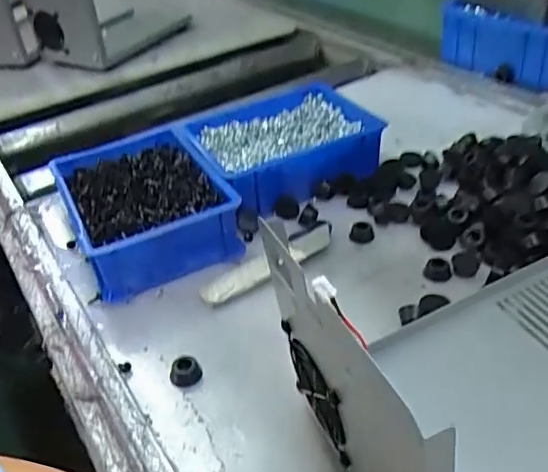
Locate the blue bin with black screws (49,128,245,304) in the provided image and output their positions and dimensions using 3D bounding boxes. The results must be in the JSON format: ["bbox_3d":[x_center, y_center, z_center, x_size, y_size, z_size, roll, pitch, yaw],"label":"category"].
[{"bbox_3d":[-0.133,-0.032,0.595,0.141,0.065,0.195,-21,40,-17],"label":"blue bin with black screws"}]

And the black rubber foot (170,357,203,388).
[{"bbox_3d":[-0.069,0.106,0.450,0.024,0.014,0.021,-18,39,-13],"label":"black rubber foot"}]

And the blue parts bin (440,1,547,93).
[{"bbox_3d":[0.412,-0.319,0.876,0.244,0.081,0.200,-28,42,-25],"label":"blue parts bin"}]

